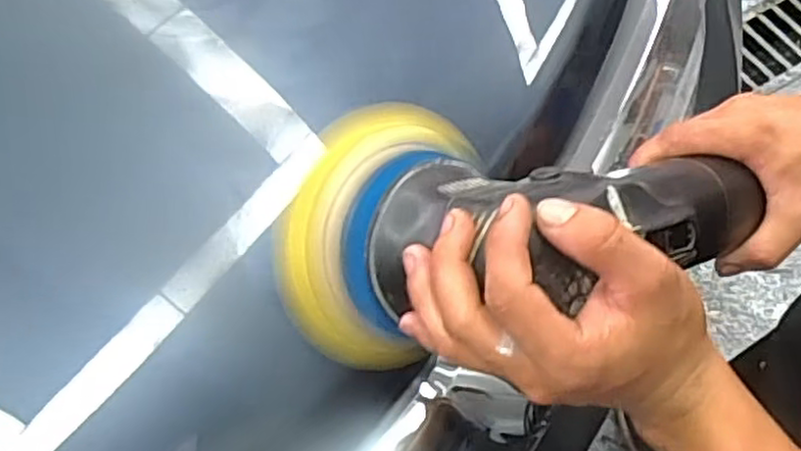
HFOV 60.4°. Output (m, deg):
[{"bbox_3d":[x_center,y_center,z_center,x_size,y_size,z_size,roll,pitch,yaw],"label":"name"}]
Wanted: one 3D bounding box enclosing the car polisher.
[{"bbox_3d":[0.066,-0.009,0.371,0.264,0.097,0.132,-6,70,0],"label":"car polisher"}]

